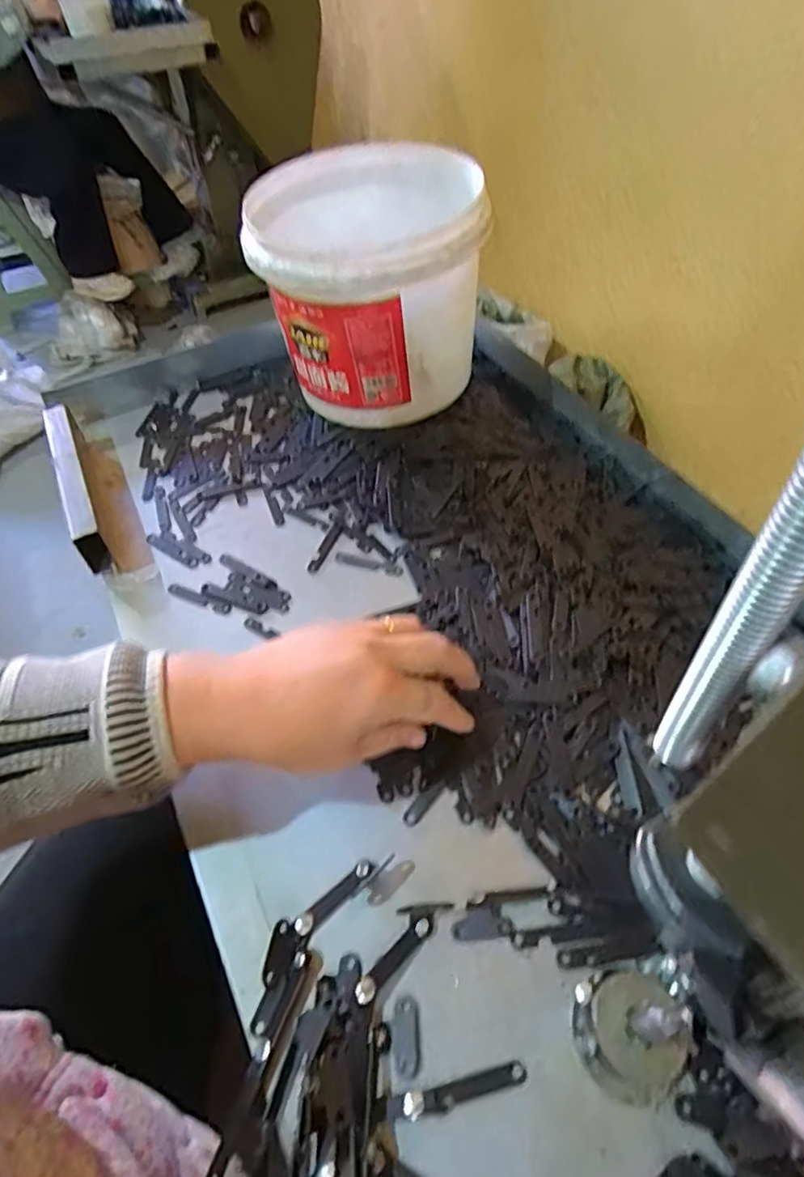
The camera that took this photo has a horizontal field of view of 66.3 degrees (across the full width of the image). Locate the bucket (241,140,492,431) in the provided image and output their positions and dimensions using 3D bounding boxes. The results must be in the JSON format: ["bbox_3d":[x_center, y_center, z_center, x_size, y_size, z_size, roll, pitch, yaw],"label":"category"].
[{"bbox_3d":[-0.028,-0.250,0.526,0.176,0.156,0.187,-3,52,3],"label":"bucket"}]

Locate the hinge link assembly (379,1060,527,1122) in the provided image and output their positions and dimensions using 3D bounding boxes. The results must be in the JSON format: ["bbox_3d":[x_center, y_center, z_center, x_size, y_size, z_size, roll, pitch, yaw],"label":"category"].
[{"bbox_3d":[0.022,0.215,0.262,0.063,0.004,0.010,-12,53,-4],"label":"hinge link assembly"}]

